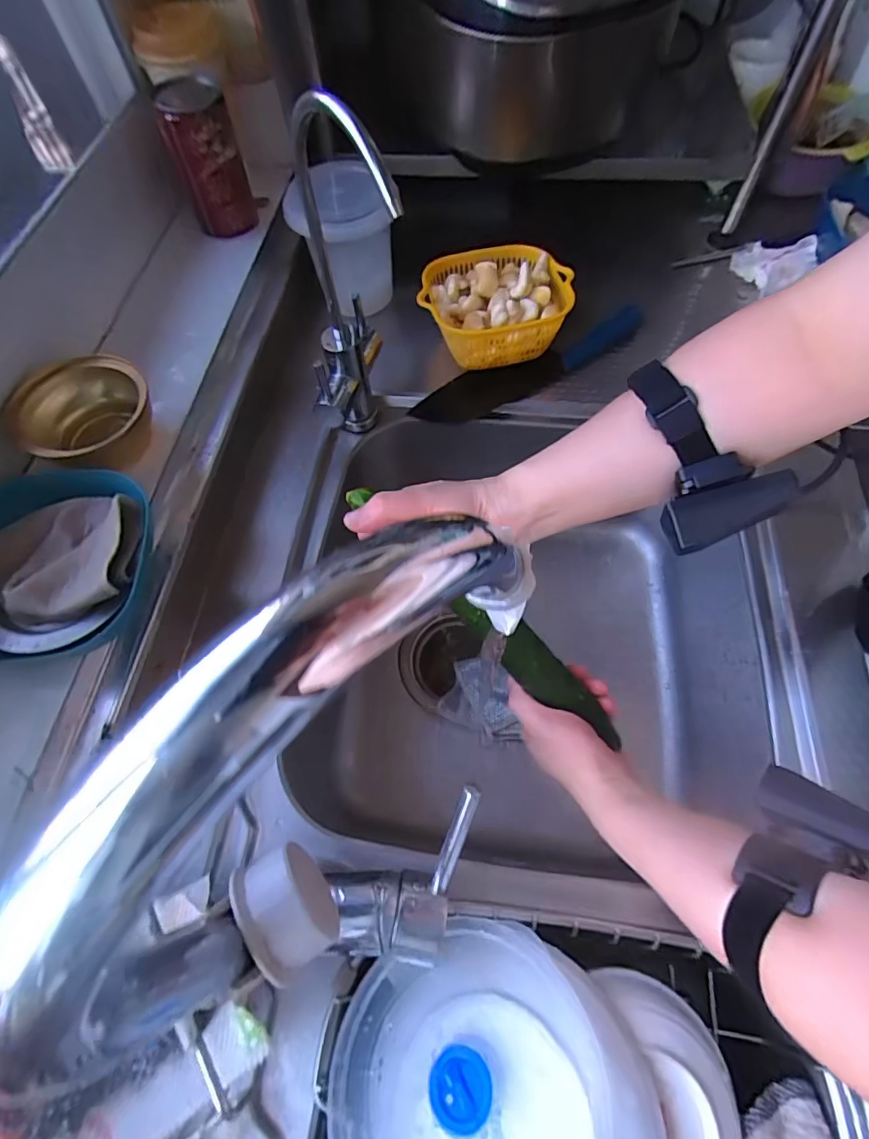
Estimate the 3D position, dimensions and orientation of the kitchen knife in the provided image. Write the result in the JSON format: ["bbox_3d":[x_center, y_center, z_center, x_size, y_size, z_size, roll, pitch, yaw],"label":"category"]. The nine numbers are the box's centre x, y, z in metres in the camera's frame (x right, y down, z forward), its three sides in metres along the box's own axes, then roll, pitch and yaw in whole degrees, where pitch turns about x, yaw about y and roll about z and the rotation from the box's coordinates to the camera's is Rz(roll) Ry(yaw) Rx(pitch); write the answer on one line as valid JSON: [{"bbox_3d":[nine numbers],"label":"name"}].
[{"bbox_3d":[0.112,-0.221,0.545,0.286,0.015,0.059,-24,64,-10],"label":"kitchen knife"}]

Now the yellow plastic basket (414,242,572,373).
[{"bbox_3d":[0.063,-0.273,0.536,0.145,0.074,0.135,-12,62,-5],"label":"yellow plastic basket"}]

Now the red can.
[{"bbox_3d":[-0.223,-0.404,0.506,0.062,0.109,0.059,-13,62,-5],"label":"red can"}]

